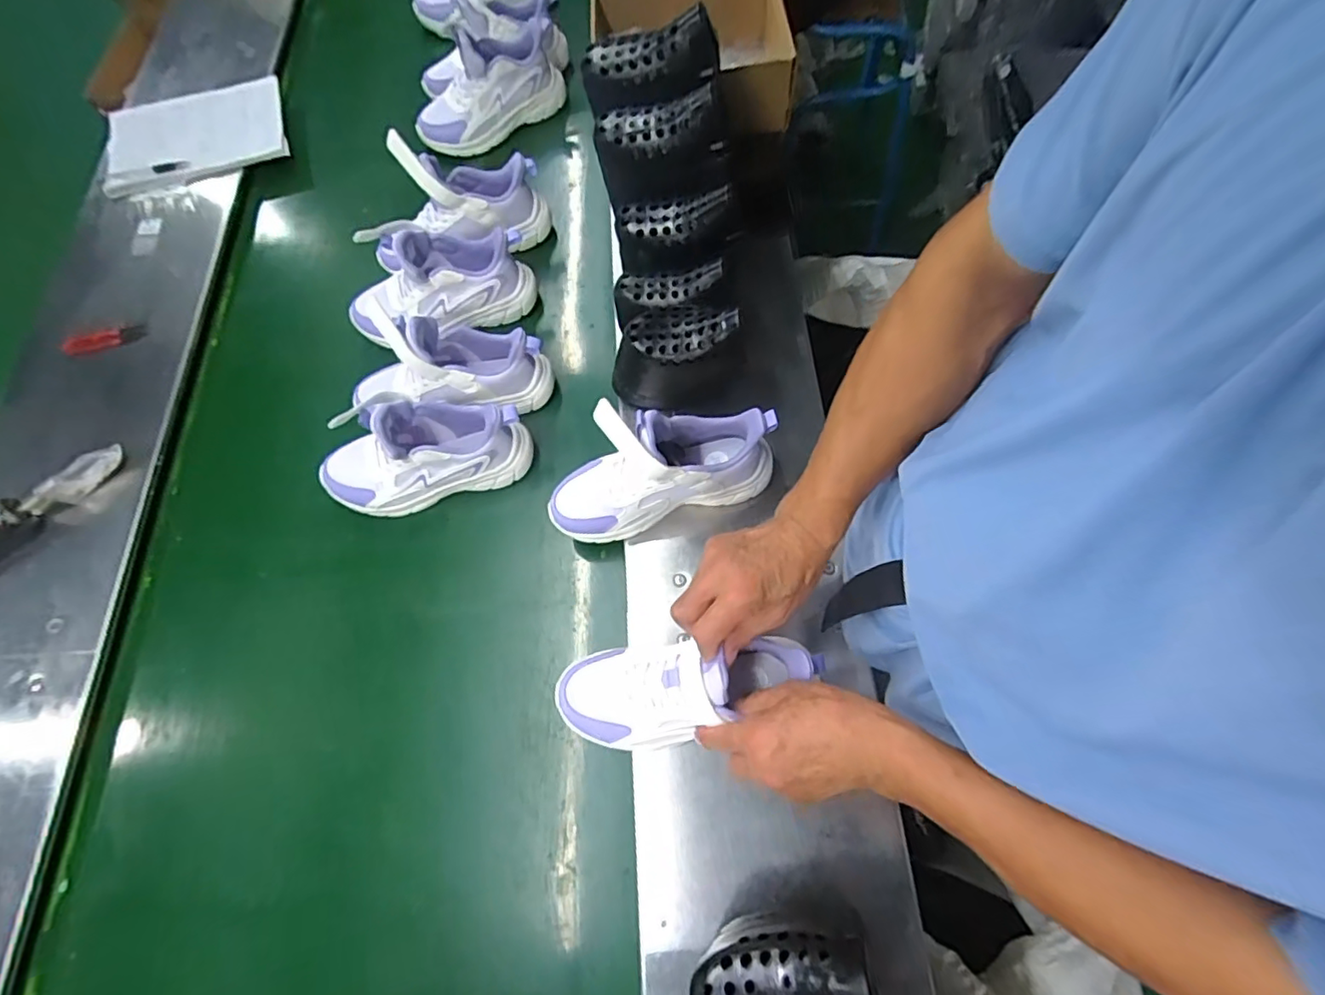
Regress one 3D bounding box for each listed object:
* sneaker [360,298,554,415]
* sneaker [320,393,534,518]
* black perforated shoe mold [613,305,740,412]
[{"bbox_3d":[-0.254,-0.161,0.663,0.228,0.133,0.077,-6,66,1],"label":"sneaker"},{"bbox_3d":[-0.269,-0.051,0.648,0.235,0.126,0.089,-15,66,-3],"label":"sneaker"},{"bbox_3d":[0.010,-0.146,0.621,0.131,0.137,0.071,2,67,5],"label":"black perforated shoe mold"}]

